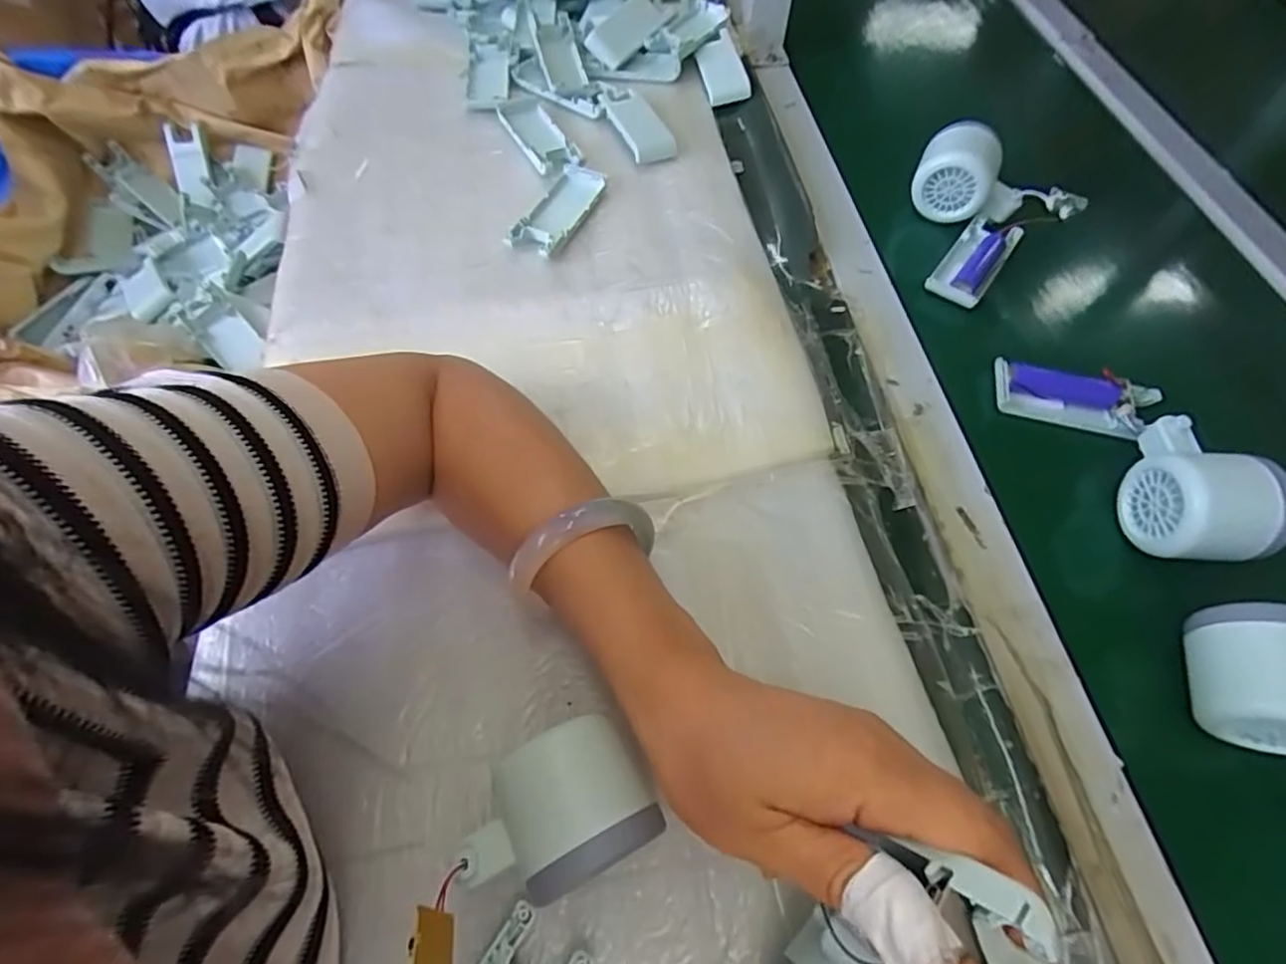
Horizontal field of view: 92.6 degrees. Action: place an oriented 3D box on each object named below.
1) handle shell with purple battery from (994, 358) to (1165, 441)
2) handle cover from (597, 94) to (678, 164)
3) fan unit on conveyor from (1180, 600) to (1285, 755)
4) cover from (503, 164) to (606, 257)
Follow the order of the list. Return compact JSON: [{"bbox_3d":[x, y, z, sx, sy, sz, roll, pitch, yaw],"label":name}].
[{"bbox_3d":[0.283,-0.054,0.399,0.106,0.017,0.038,10,60,4],"label":"handle shell with purple battery"},{"bbox_3d":[-0.006,-0.313,0.538,0.037,0.016,0.098,-17,62,-12],"label":"handle cover"},{"bbox_3d":[0.291,0.088,0.284,0.048,0.051,0.056,13,60,6],"label":"fan unit on conveyor"},{"bbox_3d":[-0.065,-0.215,0.478,0.043,0.010,0.103,21,61,10],"label":"cover"}]

